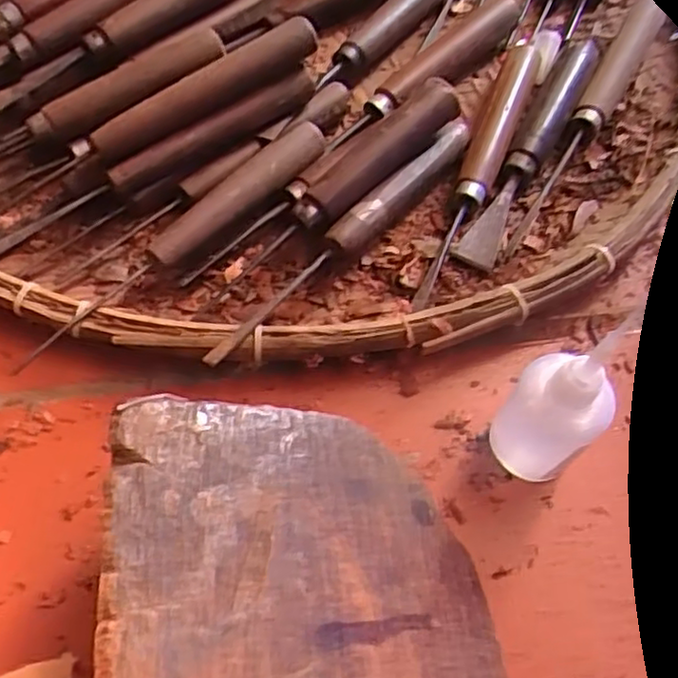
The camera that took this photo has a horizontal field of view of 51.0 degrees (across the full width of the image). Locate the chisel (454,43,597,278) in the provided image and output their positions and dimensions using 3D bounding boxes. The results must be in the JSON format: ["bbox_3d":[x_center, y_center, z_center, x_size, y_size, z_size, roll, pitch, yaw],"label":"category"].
[{"bbox_3d":[0.102,-0.102,0.376,0.020,0.015,0.166,26,62,11],"label":"chisel"}]

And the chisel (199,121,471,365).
[{"bbox_3d":[0.008,-0.050,0.340,0.012,0.022,0.189,37,65,16],"label":"chisel"}]

